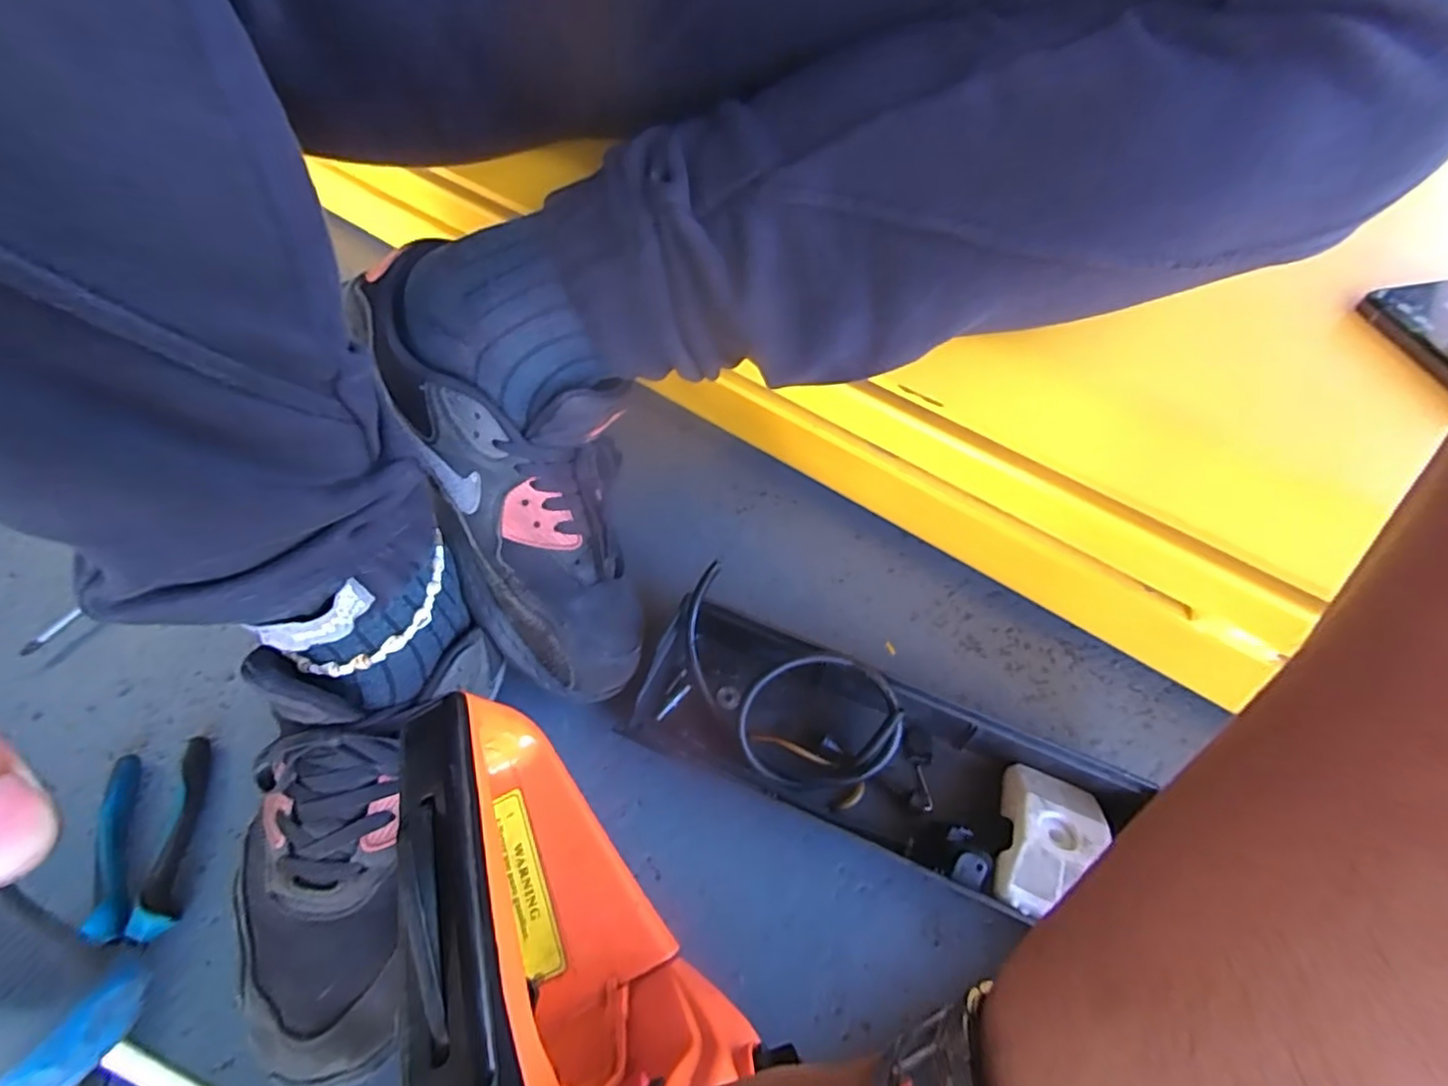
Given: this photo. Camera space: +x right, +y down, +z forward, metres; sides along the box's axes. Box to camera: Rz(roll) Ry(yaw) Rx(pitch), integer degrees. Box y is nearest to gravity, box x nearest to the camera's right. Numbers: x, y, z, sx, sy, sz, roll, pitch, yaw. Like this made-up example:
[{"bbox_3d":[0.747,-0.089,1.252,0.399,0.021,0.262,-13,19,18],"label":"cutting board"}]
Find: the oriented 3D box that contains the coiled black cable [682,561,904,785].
[{"bbox_3d":[0.033,0.089,0.387,0.150,0.018,0.085,34,94,13],"label":"coiled black cable"}]

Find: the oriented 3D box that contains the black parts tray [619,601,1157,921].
[{"bbox_3d":[0.083,0.123,0.371,0.279,0.041,0.097,21,60,14],"label":"black parts tray"}]

